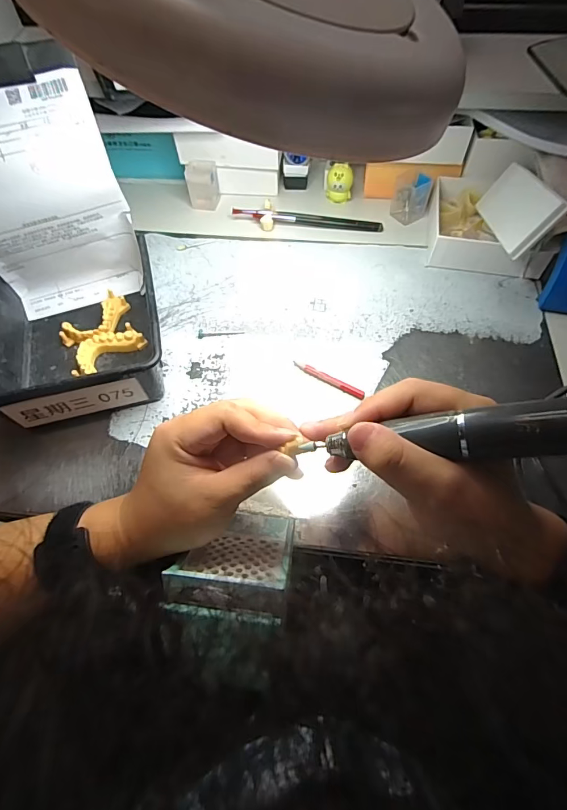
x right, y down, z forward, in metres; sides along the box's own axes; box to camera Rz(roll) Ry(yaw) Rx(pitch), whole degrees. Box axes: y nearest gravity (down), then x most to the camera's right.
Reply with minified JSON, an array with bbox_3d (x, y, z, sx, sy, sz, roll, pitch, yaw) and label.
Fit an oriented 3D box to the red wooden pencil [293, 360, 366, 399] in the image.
[{"bbox_3d":[0.043,-0.025,0.393,0.076,0.009,0.009,31,65,18],"label":"red wooden pencil"}]

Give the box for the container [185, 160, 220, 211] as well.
[{"bbox_3d":[-0.106,-0.294,0.542,0.039,0.049,0.038,-5,59,-1],"label":"container"}]

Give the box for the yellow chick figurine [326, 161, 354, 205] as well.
[{"bbox_3d":[0.074,-0.287,0.532,0.033,0.051,0.022,2,59,3],"label":"yellow chick figurine"}]

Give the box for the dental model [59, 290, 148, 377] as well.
[{"bbox_3d":[-0.191,-0.076,0.427,0.074,0.020,0.095,-26,62,-13],"label":"dental model"}]

